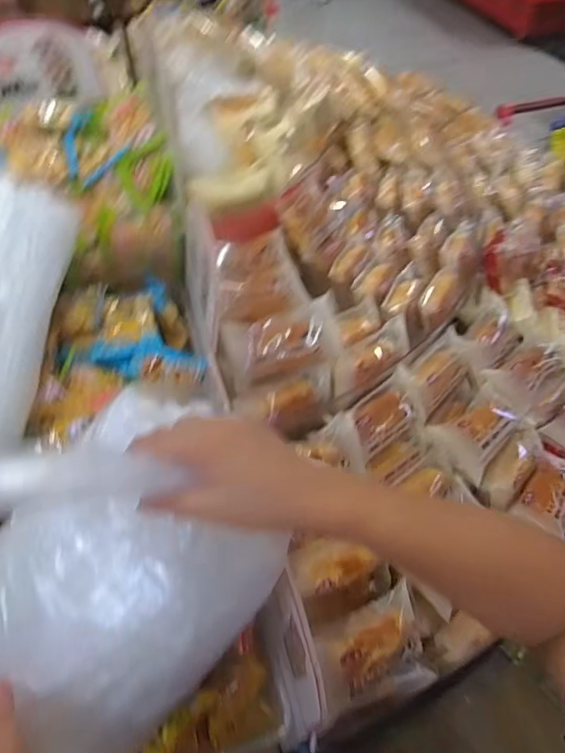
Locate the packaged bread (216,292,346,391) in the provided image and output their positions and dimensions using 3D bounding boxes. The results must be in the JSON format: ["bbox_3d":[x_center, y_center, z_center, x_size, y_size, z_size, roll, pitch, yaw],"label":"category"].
[{"bbox_3d":[0.001,-0.041,0.643,0.148,0.067,0.081,-13,53,-11],"label":"packaged bread"}]

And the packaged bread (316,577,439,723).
[{"bbox_3d":[0.093,0.286,0.528,0.121,0.078,0.092,-14,53,-12],"label":"packaged bread"}]

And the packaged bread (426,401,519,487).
[{"bbox_3d":[0.260,0.073,0.653,0.113,0.034,0.084,-29,57,-22],"label":"packaged bread"}]

